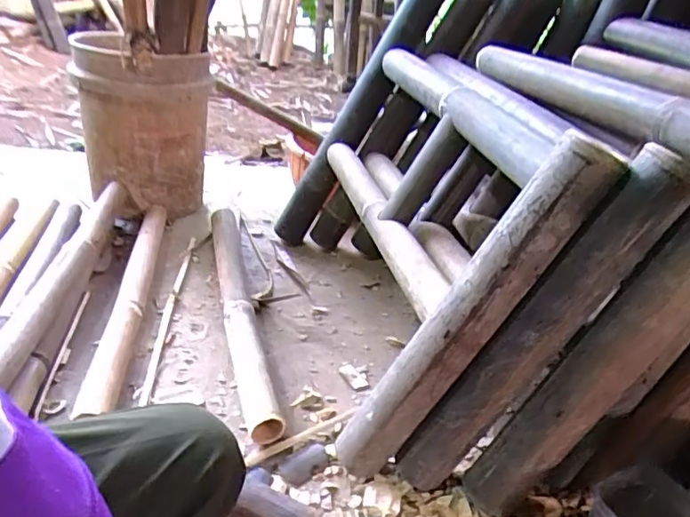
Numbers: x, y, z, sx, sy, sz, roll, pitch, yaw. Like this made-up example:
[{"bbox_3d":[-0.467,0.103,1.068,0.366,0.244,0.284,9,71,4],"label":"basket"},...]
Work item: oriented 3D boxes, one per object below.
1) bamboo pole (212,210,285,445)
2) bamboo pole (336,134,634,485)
[{"bbox_3d":[-0.189,0.079,1.029,0.063,0.060,0.602,-4,32,-18],"label":"bamboo pole"},{"bbox_3d":[0.141,0.079,0.697,0.069,0.502,0.062,23,23,-26],"label":"bamboo pole"}]

